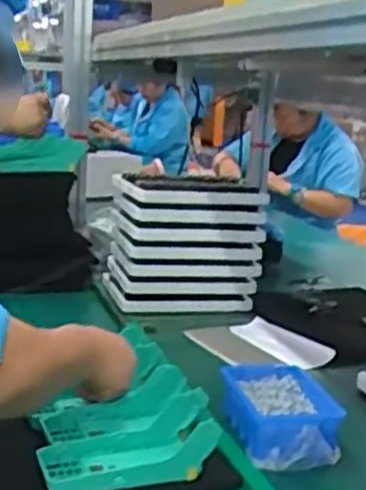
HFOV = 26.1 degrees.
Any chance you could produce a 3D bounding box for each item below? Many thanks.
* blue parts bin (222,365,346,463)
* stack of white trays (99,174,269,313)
[{"bbox_3d":[0.106,0.187,0.866,0.116,0.054,0.166,4,12,-5],"label":"blue parts bin"},{"bbox_3d":[-0.008,-0.003,1.394,0.239,0.227,0.203,1,13,-20],"label":"stack of white trays"}]

